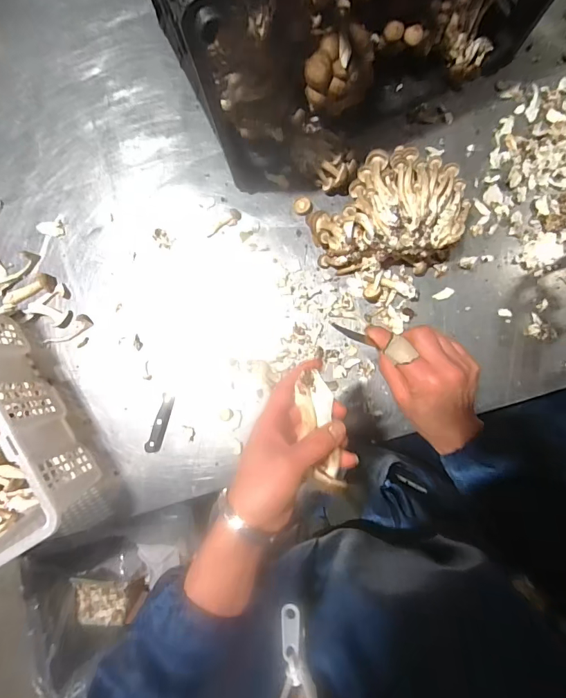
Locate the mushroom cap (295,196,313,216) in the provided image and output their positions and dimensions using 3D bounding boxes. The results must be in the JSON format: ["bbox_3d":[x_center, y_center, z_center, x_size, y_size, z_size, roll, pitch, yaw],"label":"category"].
[{"bbox_3d":[0.032,-0.223,0.619,0.029,0.011,0.026,6,86,2],"label":"mushroom cap"}]

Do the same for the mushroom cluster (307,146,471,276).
[{"bbox_3d":[0.152,-0.195,0.572,0.217,0.096,0.154,1,90,1],"label":"mushroom cluster"}]

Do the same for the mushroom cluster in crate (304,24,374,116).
[{"bbox_3d":[0.075,-0.364,0.526,0.101,0.054,0.072,-43,89,1],"label":"mushroom cluster in crate"}]

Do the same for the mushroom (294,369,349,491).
[{"bbox_3d":[0.032,0.072,0.344,0.032,0.022,0.099,-8,78,1],"label":"mushroom"}]

